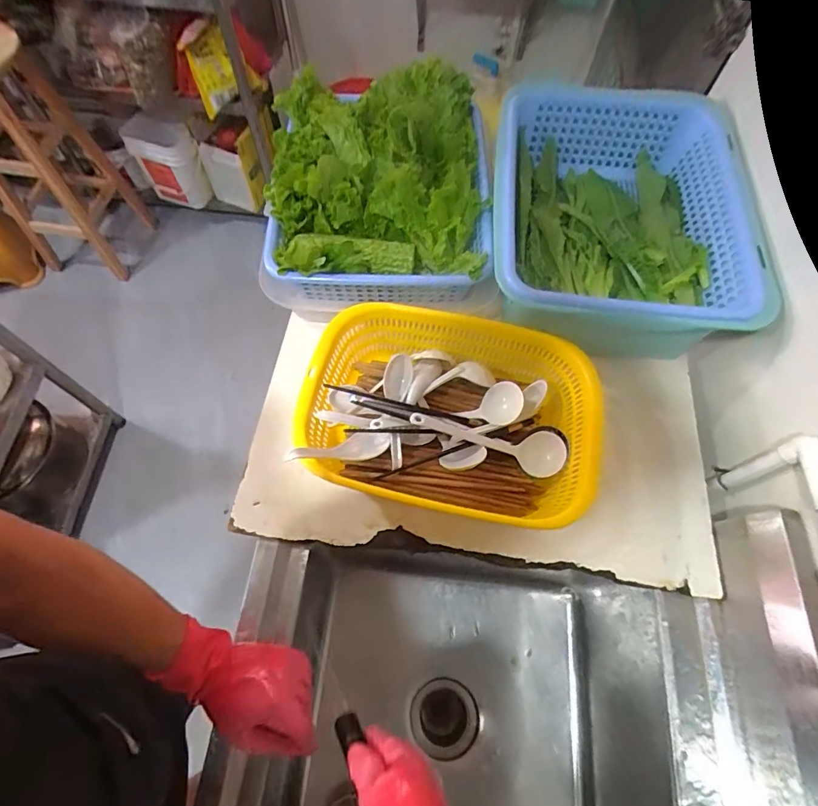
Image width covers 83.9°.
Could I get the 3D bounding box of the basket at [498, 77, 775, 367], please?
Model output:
[{"bbox_3d":[0.306,-0.283,0.702,0.358,0.136,0.423,7,64,1],"label":"basket"}]

